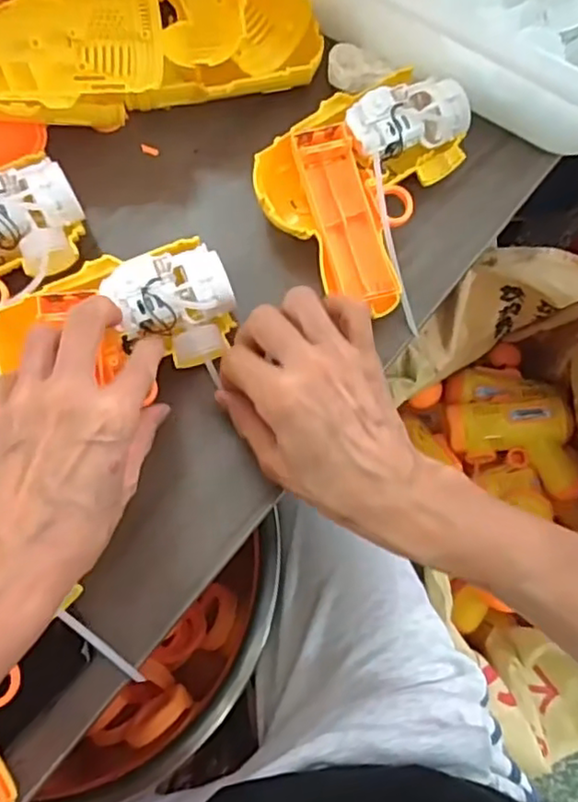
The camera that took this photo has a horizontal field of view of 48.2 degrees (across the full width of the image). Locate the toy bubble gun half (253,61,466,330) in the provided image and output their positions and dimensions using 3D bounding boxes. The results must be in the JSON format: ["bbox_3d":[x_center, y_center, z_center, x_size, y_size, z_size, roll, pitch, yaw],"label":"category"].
[{"bbox_3d":[0.059,-0.128,0.393,0.132,0.036,0.141,-35,77,-10],"label":"toy bubble gun half"}]

